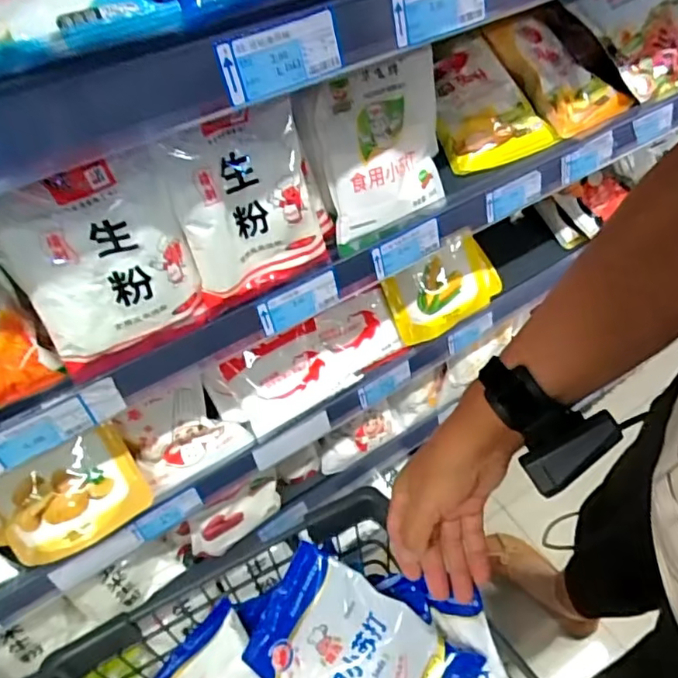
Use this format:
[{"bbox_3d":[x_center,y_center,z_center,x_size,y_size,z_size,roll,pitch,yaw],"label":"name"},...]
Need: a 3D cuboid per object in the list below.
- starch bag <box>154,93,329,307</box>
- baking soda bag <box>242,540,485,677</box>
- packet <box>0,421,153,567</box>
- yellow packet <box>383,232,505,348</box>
[{"bbox_3d":[-0.071,-0.107,0.460,0.138,0.128,0.046,-32,58,-21],"label":"starch bag"},{"bbox_3d":[0.014,0.287,0.496,0.185,0.026,0.126,27,81,22],"label":"baking soda bag"},{"bbox_3d":[-0.283,0.164,0.563,0.155,0.108,0.033,-28,14,-10],"label":"packet"},{"bbox_3d":[0.143,-0.071,0.756,0.181,0.026,0.104,-34,98,-26],"label":"yellow packet"}]

